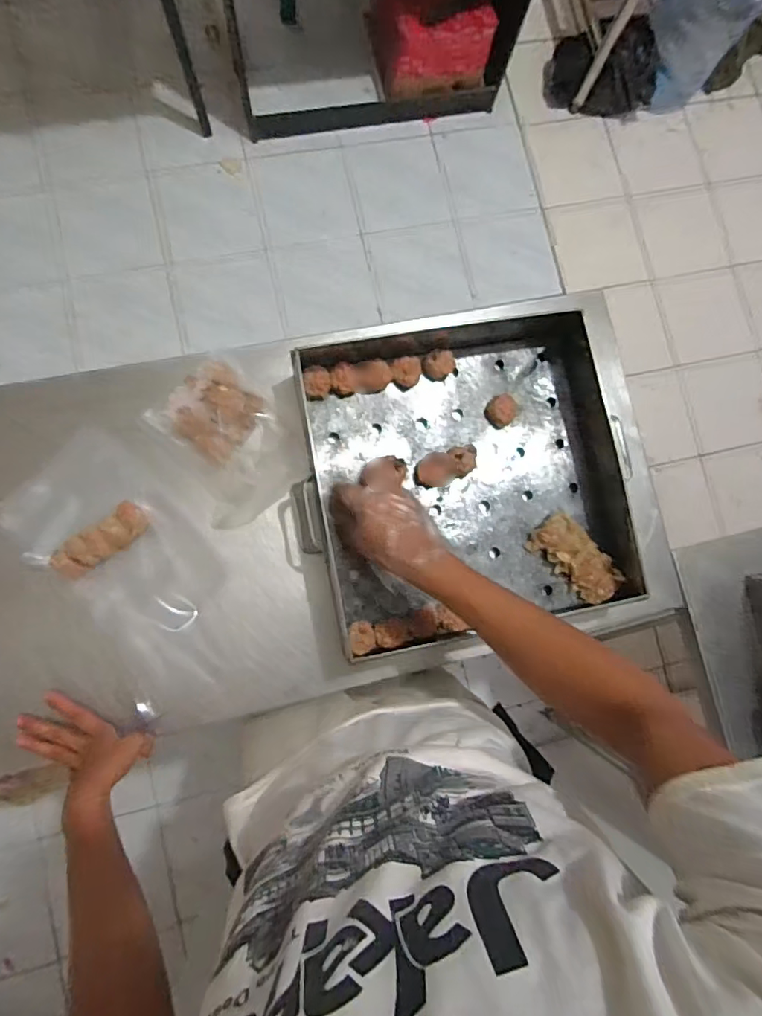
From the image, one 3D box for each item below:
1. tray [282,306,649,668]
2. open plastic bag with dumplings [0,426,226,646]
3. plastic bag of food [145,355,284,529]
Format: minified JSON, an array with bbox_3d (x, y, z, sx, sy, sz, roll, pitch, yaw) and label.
[{"bbox_3d":[0.110,-0.043,0.710,0.429,0.085,0.427,-10,86,-7],"label":"tray"},{"bbox_3d":[-0.345,0.038,0.674,0.281,0.048,0.179,41,82,-1],"label":"open plastic bag with dumplings"},{"bbox_3d":[-0.204,-0.092,0.693,0.155,0.056,0.208,-33,88,-8],"label":"plastic bag of food"}]

